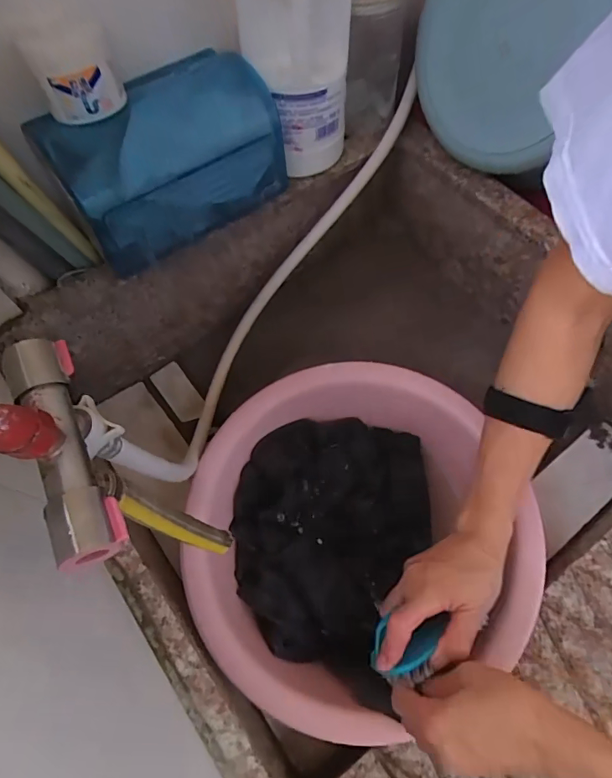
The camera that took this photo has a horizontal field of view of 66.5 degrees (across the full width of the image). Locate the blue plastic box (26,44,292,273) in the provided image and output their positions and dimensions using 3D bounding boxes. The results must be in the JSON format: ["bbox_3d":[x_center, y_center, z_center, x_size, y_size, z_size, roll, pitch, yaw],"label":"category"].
[{"bbox_3d":[-0.140,-0.240,0.486,0.225,0.116,0.106,-35,68,-16],"label":"blue plastic box"}]

